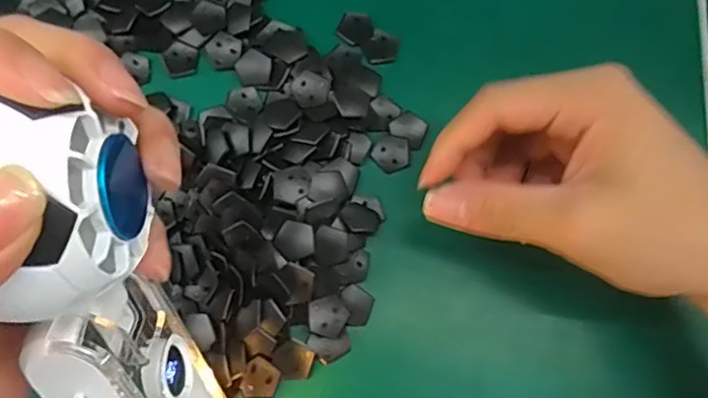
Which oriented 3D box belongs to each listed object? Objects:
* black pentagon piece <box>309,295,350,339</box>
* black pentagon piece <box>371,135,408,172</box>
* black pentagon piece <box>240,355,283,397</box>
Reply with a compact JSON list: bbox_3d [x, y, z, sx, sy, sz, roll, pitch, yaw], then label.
[{"bbox_3d":[-0.012,0.053,0.263,0.018,0.004,0.018,20,75,5],"label":"black pentagon piece"},{"bbox_3d":[0.019,-0.023,0.287,0.017,0.004,0.019,29,76,7],"label":"black pentagon piece"},{"bbox_3d":[-0.041,0.080,0.258,0.016,0.004,0.018,23,75,5],"label":"black pentagon piece"}]

